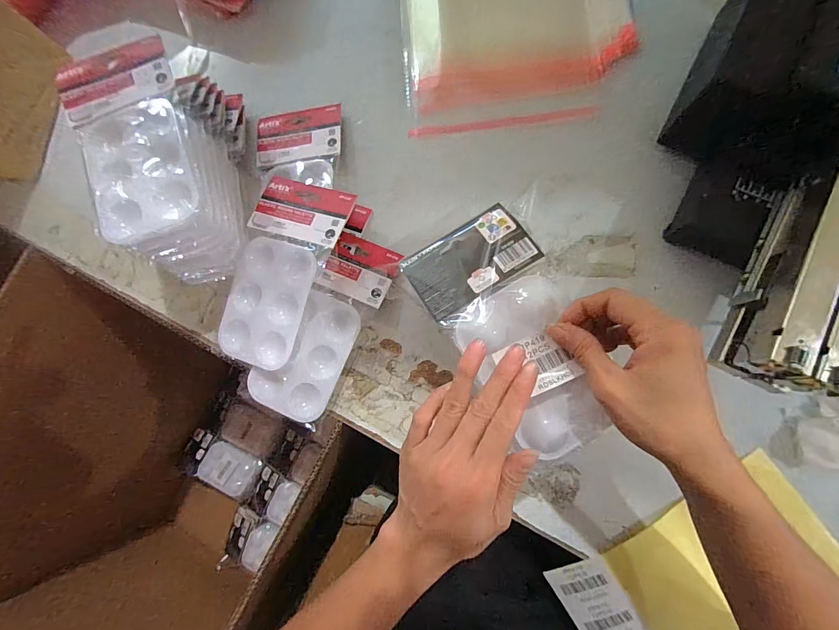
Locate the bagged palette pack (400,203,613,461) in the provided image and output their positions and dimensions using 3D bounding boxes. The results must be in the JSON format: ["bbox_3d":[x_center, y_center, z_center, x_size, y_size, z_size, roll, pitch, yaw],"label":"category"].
[{"bbox_3d":[0.069,0.009,0.287,0.094,0.021,0.187,-28,75,0],"label":"bagged palette pack"}]

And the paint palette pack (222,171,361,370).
[{"bbox_3d":[-0.142,-0.046,0.383,0.095,0.016,0.190,19,84,12],"label":"paint palette pack"}]

